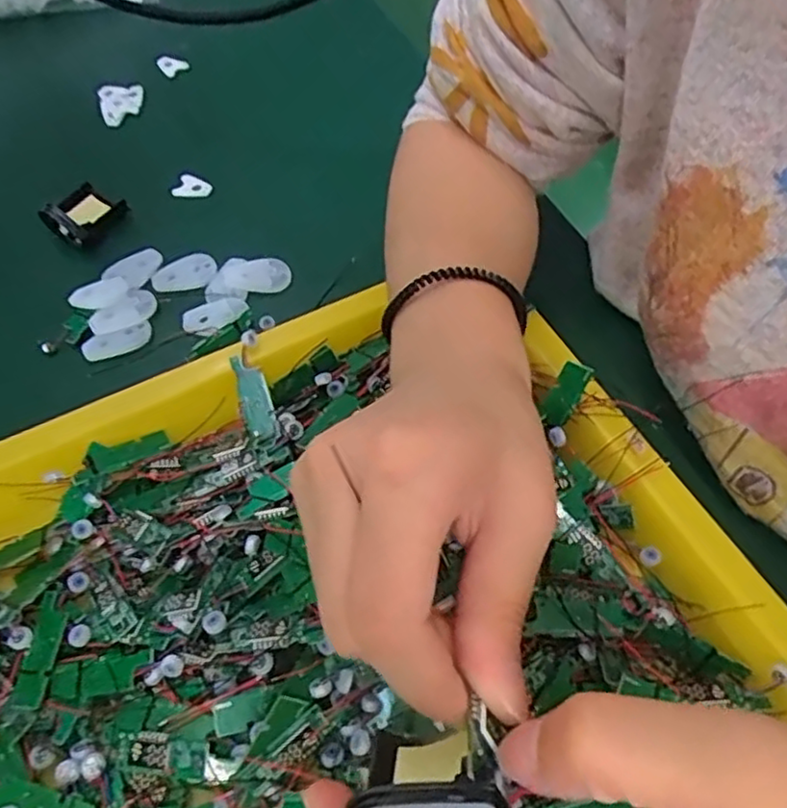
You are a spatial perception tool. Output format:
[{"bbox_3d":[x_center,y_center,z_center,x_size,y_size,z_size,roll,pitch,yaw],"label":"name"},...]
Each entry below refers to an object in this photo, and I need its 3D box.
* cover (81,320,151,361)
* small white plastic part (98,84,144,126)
[{"bbox_3d":[-0.145,-0.032,0.353,0.037,0.006,0.013,-19,58,-9],"label":"cover"},{"bbox_3d":[-0.189,-0.211,0.467,0.029,0.012,0.037,-19,58,-9],"label":"small white plastic part"}]

